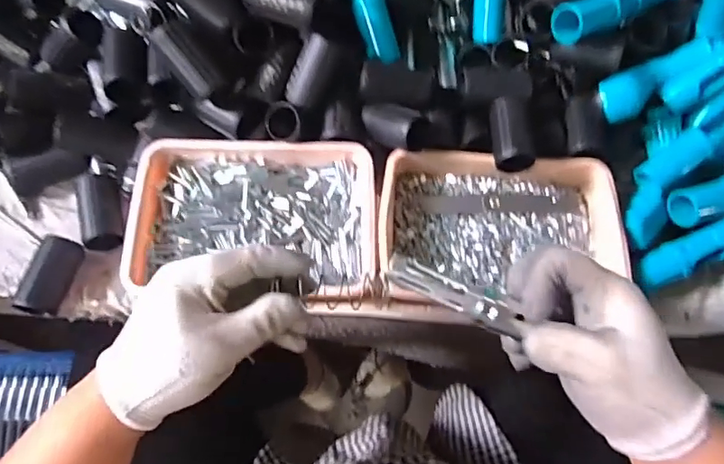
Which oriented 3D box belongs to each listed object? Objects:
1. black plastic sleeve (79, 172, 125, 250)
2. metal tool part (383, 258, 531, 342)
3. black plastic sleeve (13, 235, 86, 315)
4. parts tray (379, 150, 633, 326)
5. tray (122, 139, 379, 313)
[{"bbox_3d":[-0.227,-0.020,0.449,0.028,0.029,0.065,-12,69,-7],"label":"black plastic sleeve"},{"bbox_3d":[0.057,0.039,0.311,0.086,0.008,0.016,26,69,7],"label":"metal tool part"},{"bbox_3d":[-0.252,0.035,0.416,0.028,0.023,0.063,7,68,0],"label":"black plastic sleeve"},{"bbox_3d":[0.118,0.001,0.446,0.202,0.040,0.144,0,68,-3],"label":"parts tray"},{"bbox_3d":[-0.087,-0.012,0.439,0.202,0.033,0.144,5,68,-1],"label":"tray"}]

